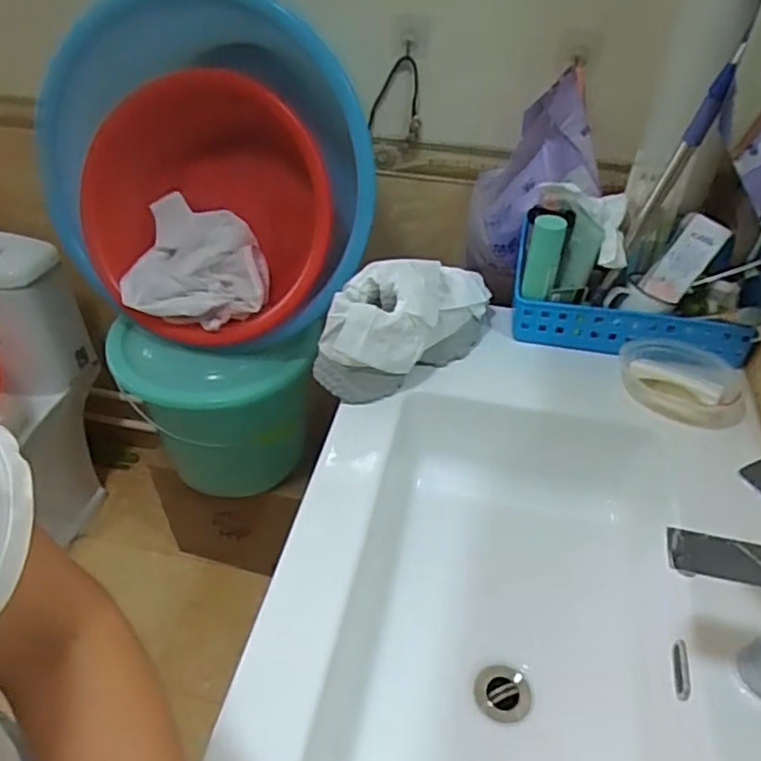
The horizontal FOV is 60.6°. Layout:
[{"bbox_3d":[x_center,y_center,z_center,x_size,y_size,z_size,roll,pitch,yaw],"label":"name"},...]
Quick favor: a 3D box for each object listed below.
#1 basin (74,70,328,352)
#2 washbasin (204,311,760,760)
[{"bbox_3d":[-0.269,-0.252,0.977,0.394,0.352,0.187,-1,41,-4],"label":"basin"},{"bbox_3d":[0.139,0.332,0.625,0.520,0.203,0.938,11,42,10],"label":"washbasin"}]

